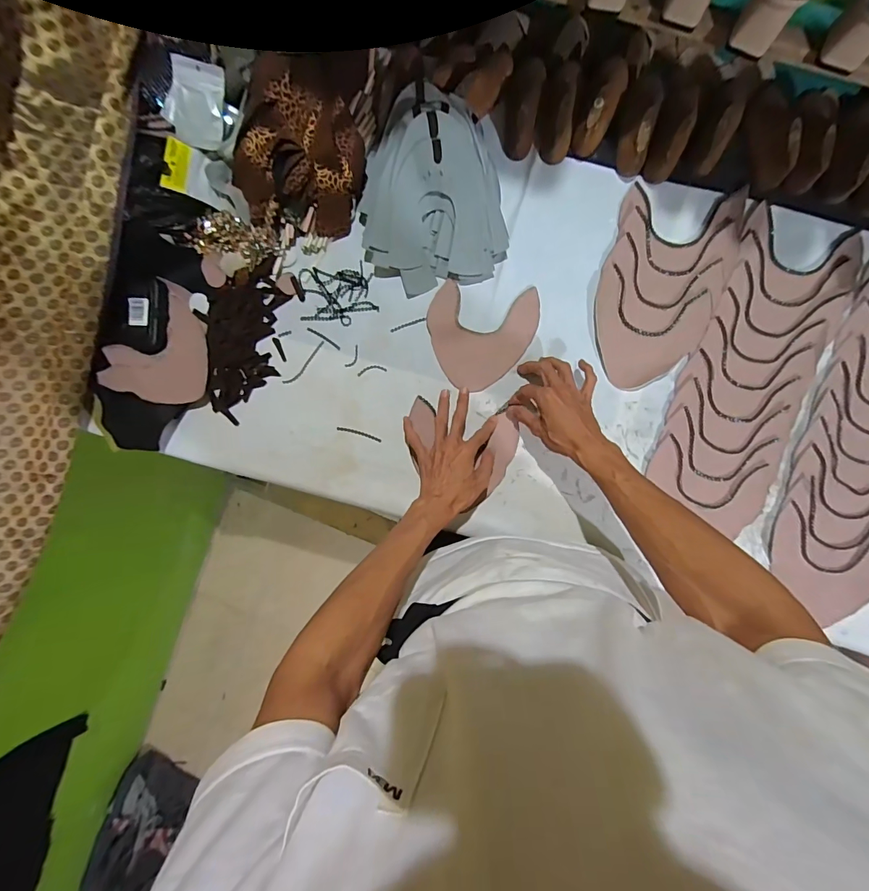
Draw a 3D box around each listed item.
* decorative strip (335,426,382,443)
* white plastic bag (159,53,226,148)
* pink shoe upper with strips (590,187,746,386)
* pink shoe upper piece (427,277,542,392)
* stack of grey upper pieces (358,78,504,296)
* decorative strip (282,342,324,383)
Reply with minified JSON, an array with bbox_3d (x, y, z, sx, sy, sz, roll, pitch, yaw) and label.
[{"bbox_3d":[-0.116,-0.018,0.636,0.070,0.007,0.008,16,93,5],"label":"decorative strip"},{"bbox_3d":[-0.341,-0.485,0.586,0.083,0.009,0.099,13,114,-6],"label":"white plastic bag"},{"bbox_3d":[0.327,-0.228,0.599,0.166,0.005,0.283,16,93,5],"label":"pink shoe upper with strips"},{"bbox_3d":[0.067,-0.162,0.619,0.157,0.006,0.153,10,92,5],"label":"pink shoe upper piece"},{"bbox_3d":[-0.011,-0.358,0.585,0.206,0.080,0.245,-9,91,6],"label":"stack of grey upper pieces"},{"bbox_3d":[-0.201,-0.126,0.643,0.016,0.004,0.088,45,95,3],"label":"decorative strip"}]

